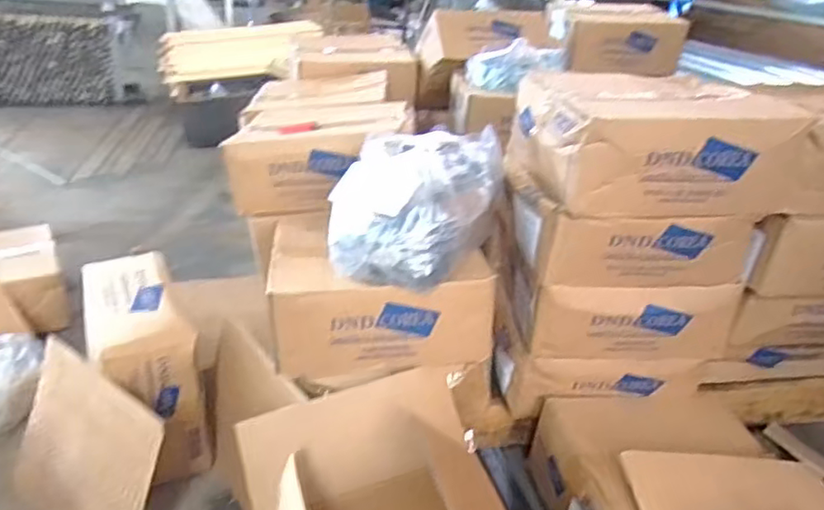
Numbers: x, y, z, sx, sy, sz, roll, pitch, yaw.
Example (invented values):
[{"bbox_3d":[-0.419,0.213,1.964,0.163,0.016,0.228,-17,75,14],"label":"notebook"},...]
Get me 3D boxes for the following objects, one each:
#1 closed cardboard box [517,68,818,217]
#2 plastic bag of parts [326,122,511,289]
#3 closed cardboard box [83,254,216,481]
[{"bbox_3d":[0.357,-0.177,0.923,0.367,0.142,0.288,0,26,-13],"label":"closed cardboard box"},{"bbox_3d":[0.001,-0.077,0.886,0.213,0.159,0.229,14,27,15],"label":"plastic bag of parts"},{"bbox_3d":[-0.457,0.186,1.043,0.149,0.258,0.348,-9,30,-30],"label":"closed cardboard box"}]

